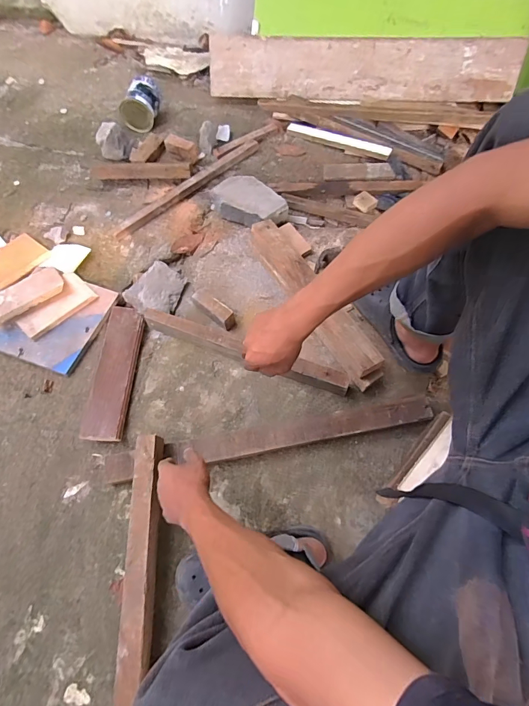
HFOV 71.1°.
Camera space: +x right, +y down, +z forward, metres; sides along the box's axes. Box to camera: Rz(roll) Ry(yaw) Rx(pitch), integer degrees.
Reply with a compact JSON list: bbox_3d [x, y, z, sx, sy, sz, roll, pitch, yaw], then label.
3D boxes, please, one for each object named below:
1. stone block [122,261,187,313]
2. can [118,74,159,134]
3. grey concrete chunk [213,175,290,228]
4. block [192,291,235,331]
[{"bbox_3d":[-0.276,-0.164,0.950,0.111,0.069,0.133,23,67,10],"label":"stone block"},{"bbox_3d":[-0.416,-0.836,1.242,0.126,0.100,0.127,6,65,2],"label":"can"},{"bbox_3d":[-0.037,-0.424,1.061,0.211,0.081,0.126,29,68,12],"label":"grey concrete chunk"},{"bbox_3d":[-0.127,-0.110,0.925,0.129,0.058,0.038,39,71,16],"label":"block"}]

